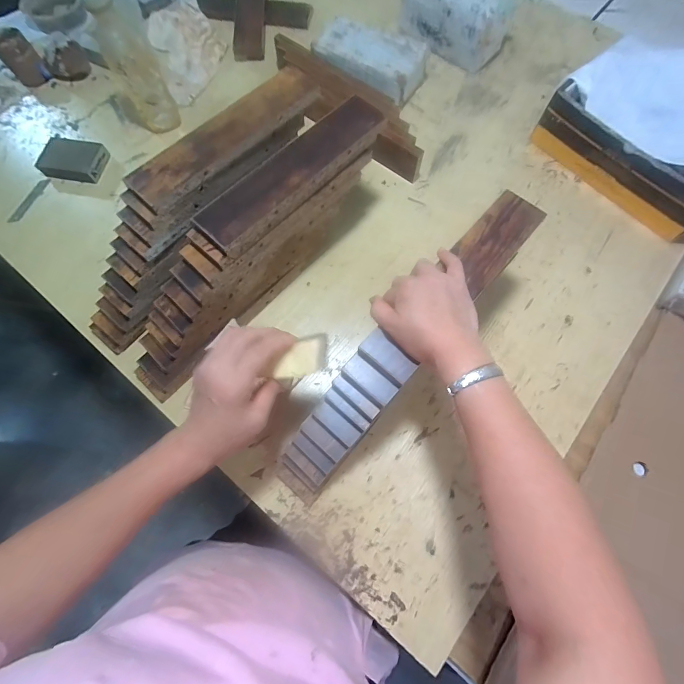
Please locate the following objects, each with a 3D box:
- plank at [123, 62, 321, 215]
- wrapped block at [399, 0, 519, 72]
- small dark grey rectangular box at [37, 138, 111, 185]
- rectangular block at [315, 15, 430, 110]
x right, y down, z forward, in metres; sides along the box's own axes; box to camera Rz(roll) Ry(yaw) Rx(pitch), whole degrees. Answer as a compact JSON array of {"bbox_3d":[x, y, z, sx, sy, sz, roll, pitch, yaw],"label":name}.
[{"bbox_3d":[-0.147,-0.270,0.456,0.276,0.020,0.070,-43,76,-13],"label":"plank"},{"bbox_3d":[0.222,-0.660,0.708,0.218,0.104,0.104,39,75,11],"label":"wrapped block"},{"bbox_3d":[-0.476,-0.320,0.617,0.109,0.026,0.067,11,71,3],"label":"small dark grey rectangular box"},{"bbox_3d":[0.047,-0.540,0.683,0.208,0.062,0.128,26,73,9],"label":"rectangular block"}]

